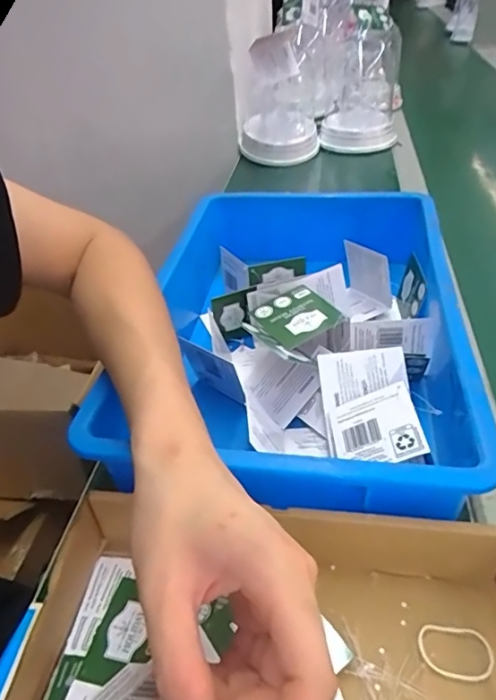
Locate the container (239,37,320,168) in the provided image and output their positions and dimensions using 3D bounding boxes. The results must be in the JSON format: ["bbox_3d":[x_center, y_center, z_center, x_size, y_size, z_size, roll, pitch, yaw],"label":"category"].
[{"bbox_3d":[0.057,-0.480,0.952,0.150,0.197,0.187,-3,40,3],"label":"container"}]

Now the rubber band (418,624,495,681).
[{"bbox_3d":[0.120,0.174,0.288,0.042,0.004,0.029,1,40,8],"label":"rubber band"}]

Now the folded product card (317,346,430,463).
[{"bbox_3d":[0.094,0.046,0.386,0.066,0.034,0.105,-3,40,3],"label":"folded product card"}]

